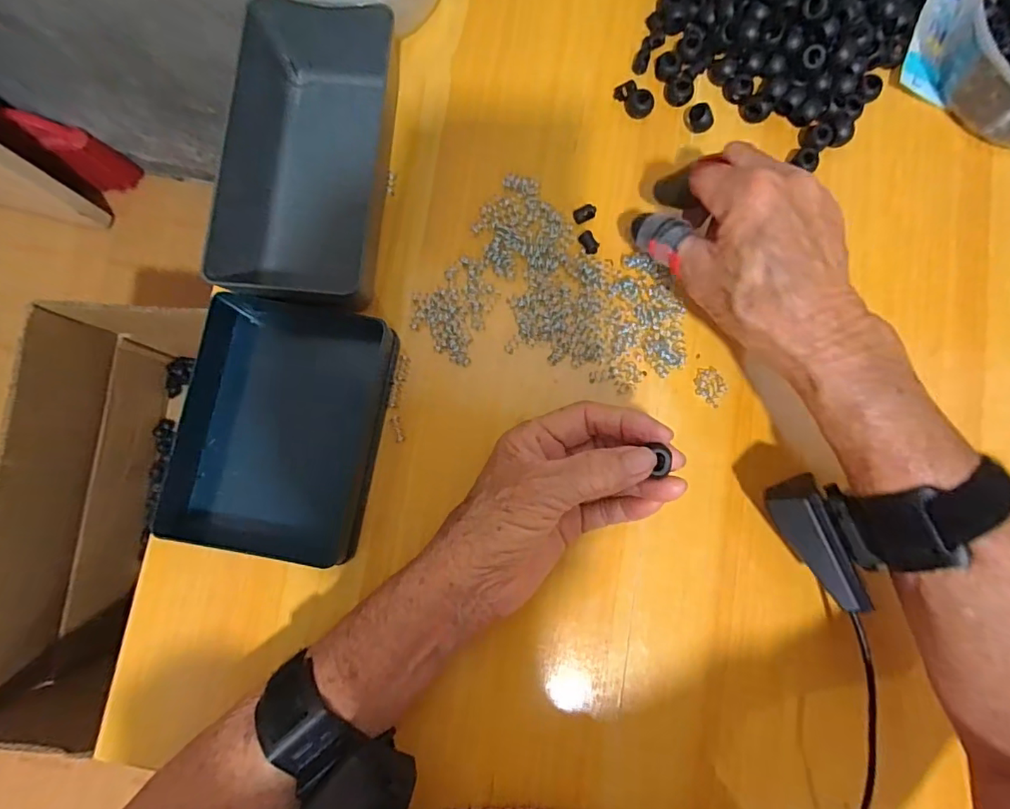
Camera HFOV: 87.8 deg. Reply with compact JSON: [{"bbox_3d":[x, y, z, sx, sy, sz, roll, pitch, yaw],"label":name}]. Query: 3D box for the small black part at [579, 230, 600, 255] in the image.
[{"bbox_3d":[0.055,-0.106,0.343,0.011,0.004,0.015,-31,83,-4],"label":"small black part"}]

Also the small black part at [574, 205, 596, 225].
[{"bbox_3d":[0.053,-0.126,0.348,0.016,0.005,0.009,-29,83,-4],"label":"small black part"}]

